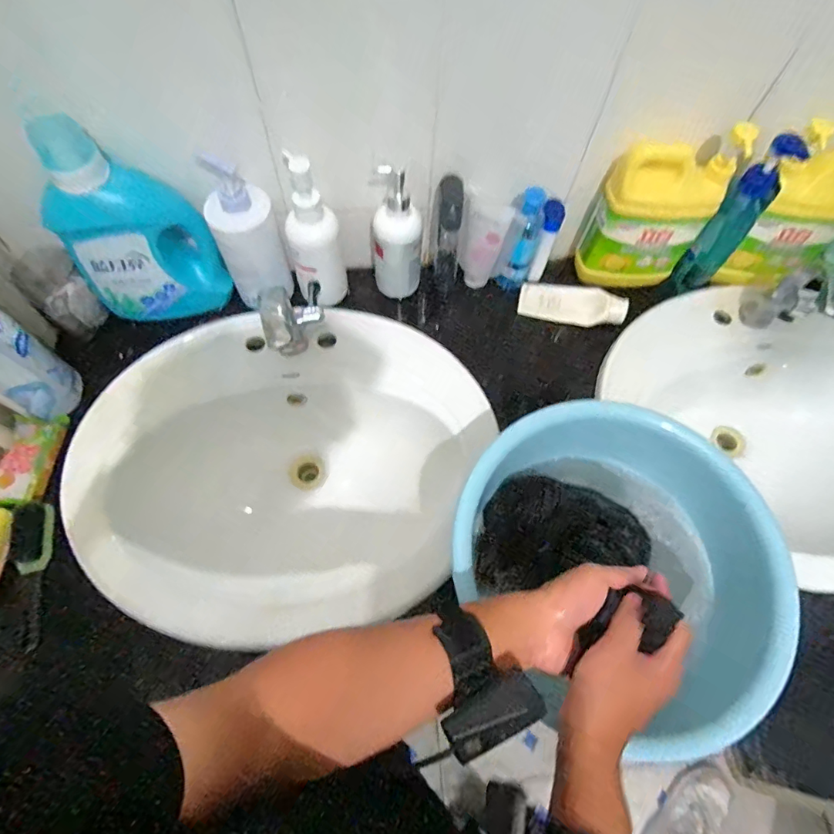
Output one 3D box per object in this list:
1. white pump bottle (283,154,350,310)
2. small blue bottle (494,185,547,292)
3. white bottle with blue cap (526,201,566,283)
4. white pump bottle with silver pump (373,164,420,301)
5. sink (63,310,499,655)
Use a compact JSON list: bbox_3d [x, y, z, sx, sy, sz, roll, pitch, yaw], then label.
[{"bbox_3d":[-0.133,-0.230,0.643,0.069,0.217,0.060,-11,67,-8],"label":"white pump bottle"},{"bbox_3d":[0.151,-0.246,0.697,0.044,0.163,0.039,21,66,7],"label":"small blue bottle"},{"bbox_3d":[0.188,-0.257,0.713,0.030,0.131,0.043,23,67,7],"label":"white bottle with blue cap"},{"bbox_3d":[-0.026,-0.251,0.670,0.068,0.189,0.060,-1,66,-4],"label":"white pump bottle with silver pump"},{"bbox_3d":[-0.171,0.079,0.681,0.519,0.151,0.423,-2,66,-4],"label":"sink"}]

